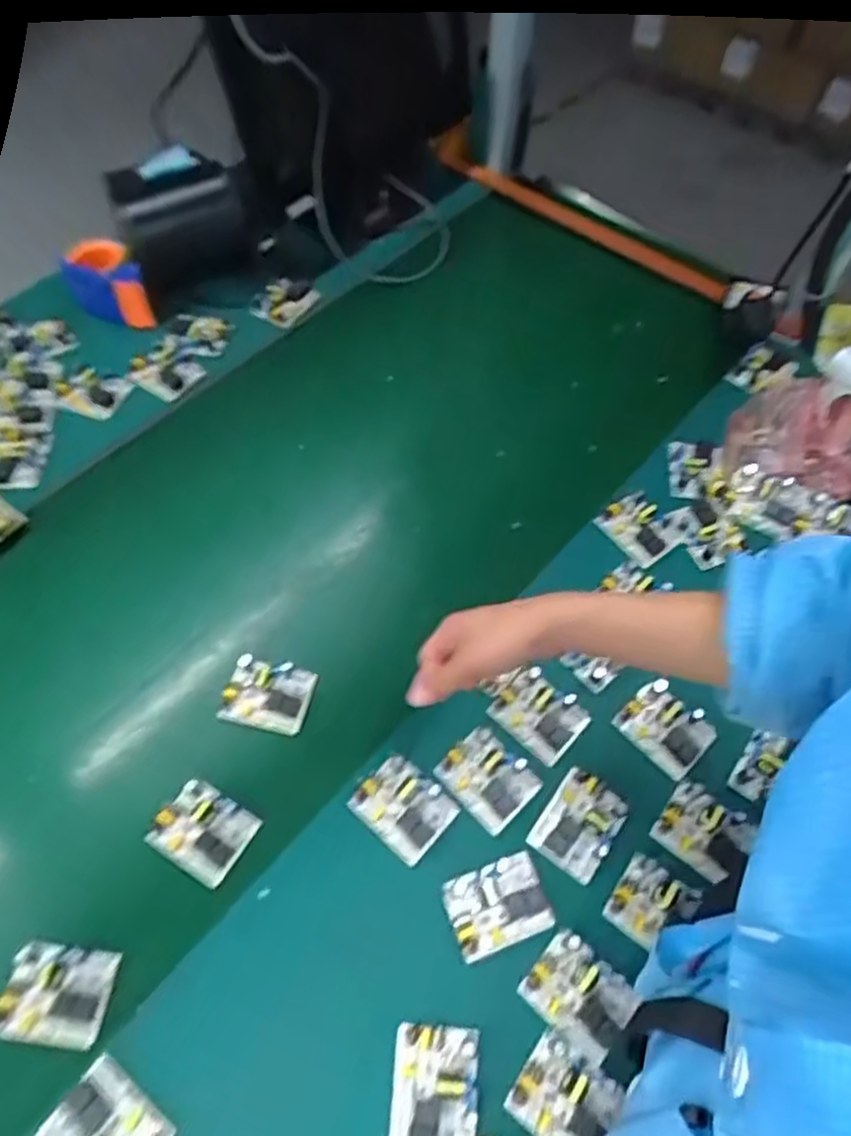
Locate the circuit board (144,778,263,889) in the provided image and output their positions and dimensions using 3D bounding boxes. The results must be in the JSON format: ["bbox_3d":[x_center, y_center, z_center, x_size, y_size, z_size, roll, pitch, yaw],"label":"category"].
[{"bbox_3d":[-0.203,0.238,0.645,0.080,0.018,0.068,27,62,15],"label":"circuit board"}]

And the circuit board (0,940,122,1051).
[{"bbox_3d":[-0.300,0.346,0.576,0.078,0.022,0.069,8,59,4],"label":"circuit board"}]

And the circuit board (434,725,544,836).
[{"bbox_3d":[0.059,0.191,0.656,0.067,0.023,0.079,-39,67,-22],"label":"circuit board"}]

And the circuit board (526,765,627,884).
[{"bbox_3d":[0.141,0.227,0.640,0.063,0.024,0.087,32,63,17],"label":"circuit board"}]

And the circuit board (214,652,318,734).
[{"bbox_3d":[-0.157,0.127,0.712,0.082,0.014,0.066,14,74,0],"label":"circuit board"}]

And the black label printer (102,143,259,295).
[{"bbox_3d":[-0.328,-0.484,0.982,0.186,0.140,0.150,-15,60,-9],"label":"black label printer"}]

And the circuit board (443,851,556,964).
[{"bbox_3d":[0.061,0.284,0.599,0.081,0.021,0.063,-16,60,-11],"label":"circuit board"}]

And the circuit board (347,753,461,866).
[{"bbox_3d":[-0.020,0.215,0.641,0.081,0.014,0.067,36,64,19],"label":"circuit board"}]

